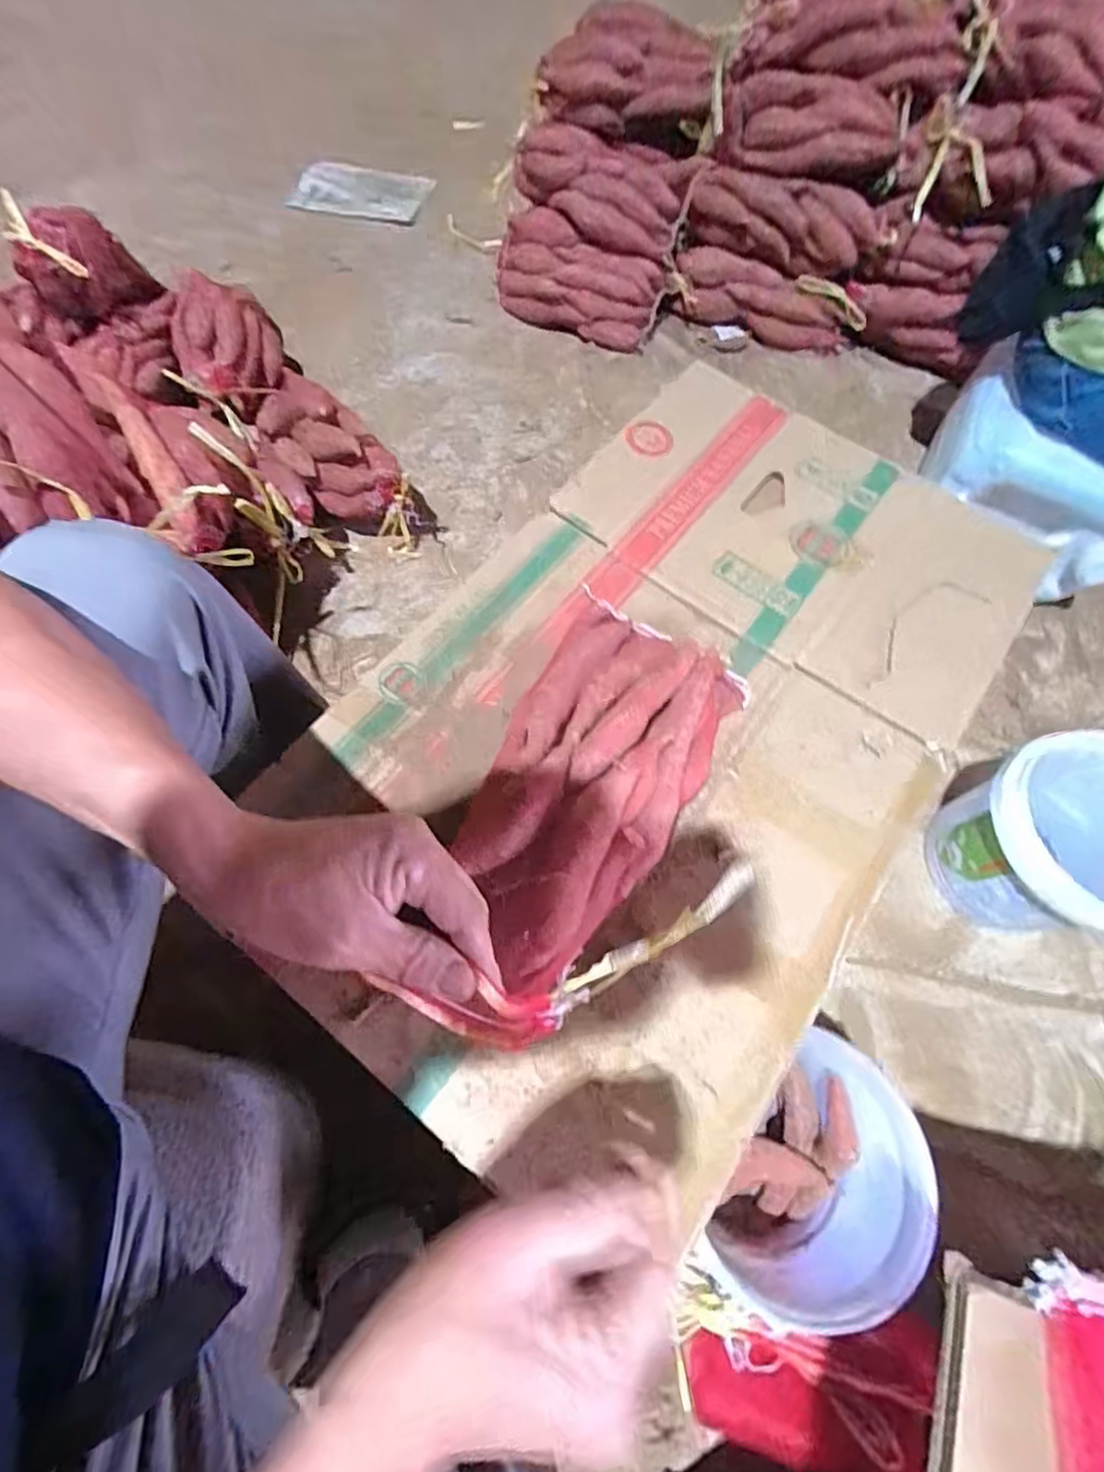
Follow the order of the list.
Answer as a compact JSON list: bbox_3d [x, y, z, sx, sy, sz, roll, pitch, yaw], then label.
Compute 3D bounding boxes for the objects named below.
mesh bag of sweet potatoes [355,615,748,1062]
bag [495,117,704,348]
[{"bbox_3d":[0.031,0.041,0.436,0.143,0.097,0.333,23,61,8],"label":"mesh bag of sweet potatoes"},{"bbox_3d":[0.061,-0.906,1.149,0.317,0.216,0.208,18,66,6],"label":"bag"}]

